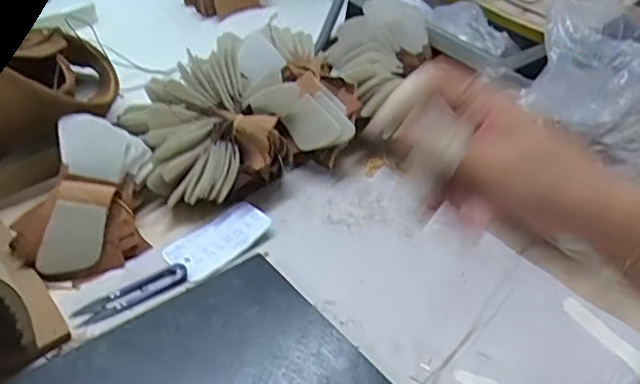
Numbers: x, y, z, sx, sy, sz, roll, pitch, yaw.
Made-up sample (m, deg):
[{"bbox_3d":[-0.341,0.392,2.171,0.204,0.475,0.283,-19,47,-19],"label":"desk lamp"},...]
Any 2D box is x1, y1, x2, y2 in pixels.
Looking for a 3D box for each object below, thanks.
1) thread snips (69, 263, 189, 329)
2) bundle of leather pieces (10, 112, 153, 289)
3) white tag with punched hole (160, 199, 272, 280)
[{"bbox_3d":[-0.162,0.089,0.518,0.098,0.008,0.021,-21,49,-28],"label":"thread snips"},{"bbox_3d":[-0.211,0.002,0.555,0.101,0.079,0.148,11,42,5],"label":"bundle of leather pieces"},{"bbox_3d":[-0.099,0.046,0.580,0.100,0.007,0.052,-35,53,-28],"label":"white tag with punched hole"}]

